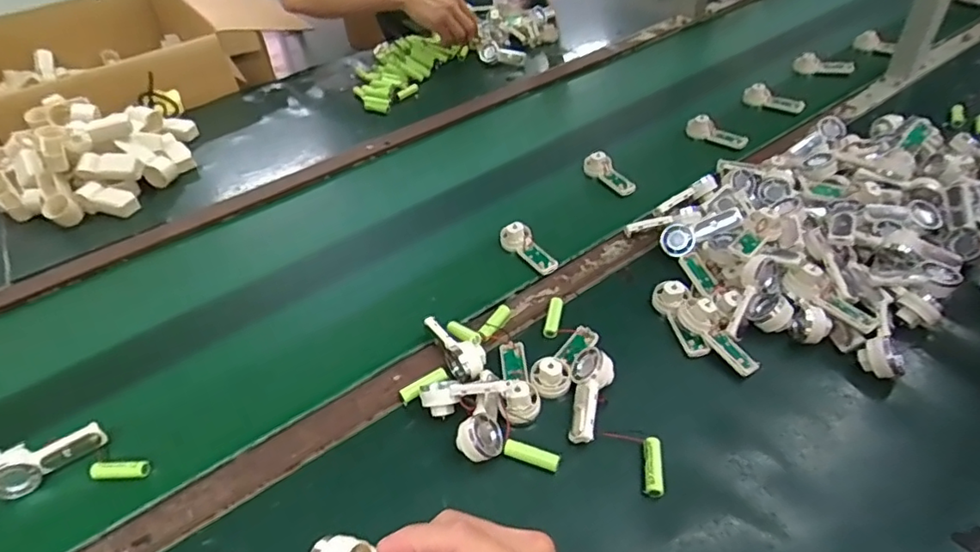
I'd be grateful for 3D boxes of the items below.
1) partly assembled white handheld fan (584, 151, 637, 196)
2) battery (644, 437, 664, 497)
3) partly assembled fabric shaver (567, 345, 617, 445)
[{"bbox_3d":[0.175,-0.144,0.819,0.027,0.037,0.089,-4,43,-47],"label":"partly assembled white handheld fan"},{"bbox_3d":[0.141,0.164,0.494,0.015,0.015,0.052,3,44,8],"label":"battery"},{"bbox_3d":[0.092,0.111,0.537,0.040,0.025,0.091,9,61,13],"label":"partly assembled fabric shaver"}]

